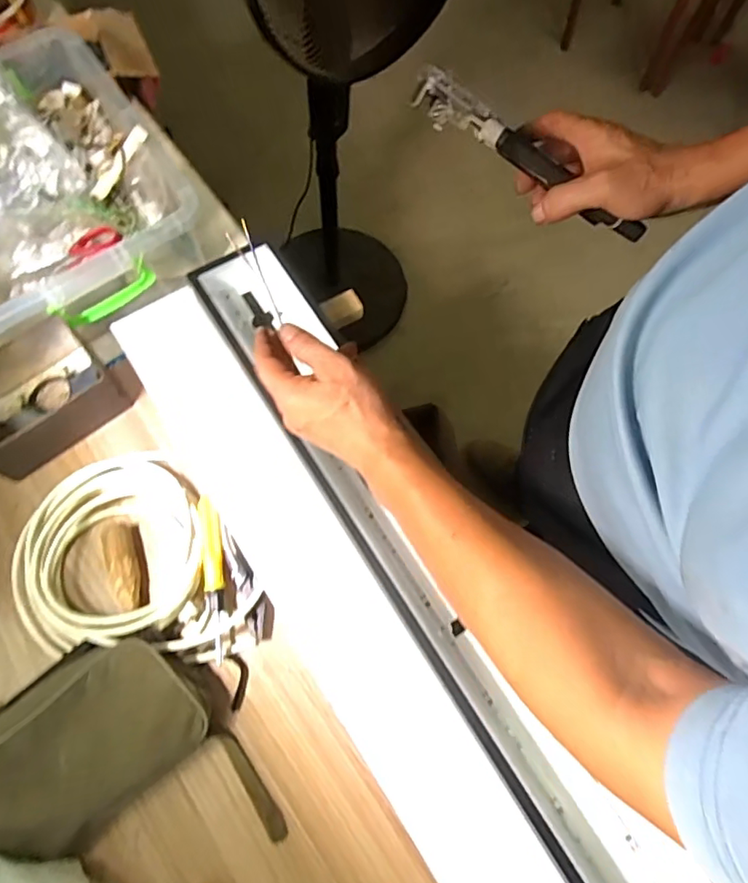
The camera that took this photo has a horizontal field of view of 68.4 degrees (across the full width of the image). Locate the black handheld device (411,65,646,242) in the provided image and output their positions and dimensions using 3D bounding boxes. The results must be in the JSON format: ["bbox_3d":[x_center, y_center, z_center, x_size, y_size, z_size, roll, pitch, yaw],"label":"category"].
[{"bbox_3d":[0.126,-0.227,0.443,0.209,0.037,0.028,32,73,-6],"label":"black handheld device"}]

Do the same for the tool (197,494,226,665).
[{"bbox_3d":[-0.154,0.130,0.537,0.019,0.020,0.154,-11,72,-4],"label":"tool"}]

